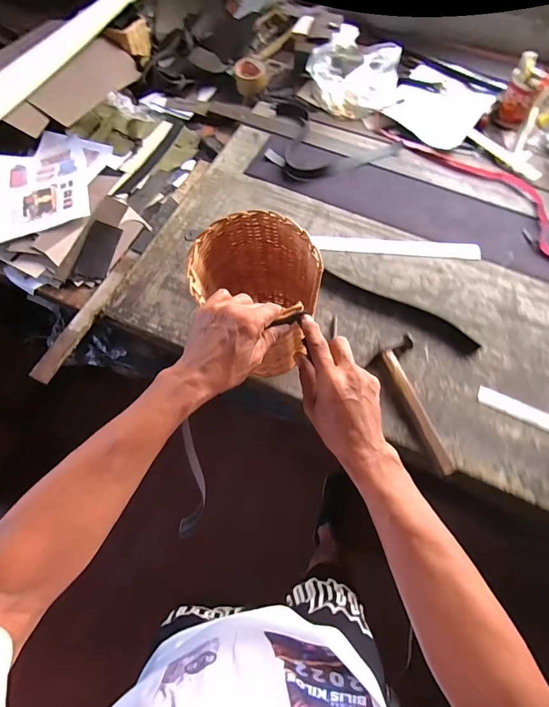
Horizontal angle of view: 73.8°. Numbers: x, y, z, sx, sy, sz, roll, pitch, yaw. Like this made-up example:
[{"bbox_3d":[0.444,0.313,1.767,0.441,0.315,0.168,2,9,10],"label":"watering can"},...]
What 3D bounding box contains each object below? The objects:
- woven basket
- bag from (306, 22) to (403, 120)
[{"bbox_3d":[-0.021,-0.077,0.514,0.149,0.211,0.152,1,65,0],"label":"woven basket"},{"bbox_3d":[0.212,-0.731,0.956,0.211,0.111,0.210,34,70,14],"label":"bag"}]

